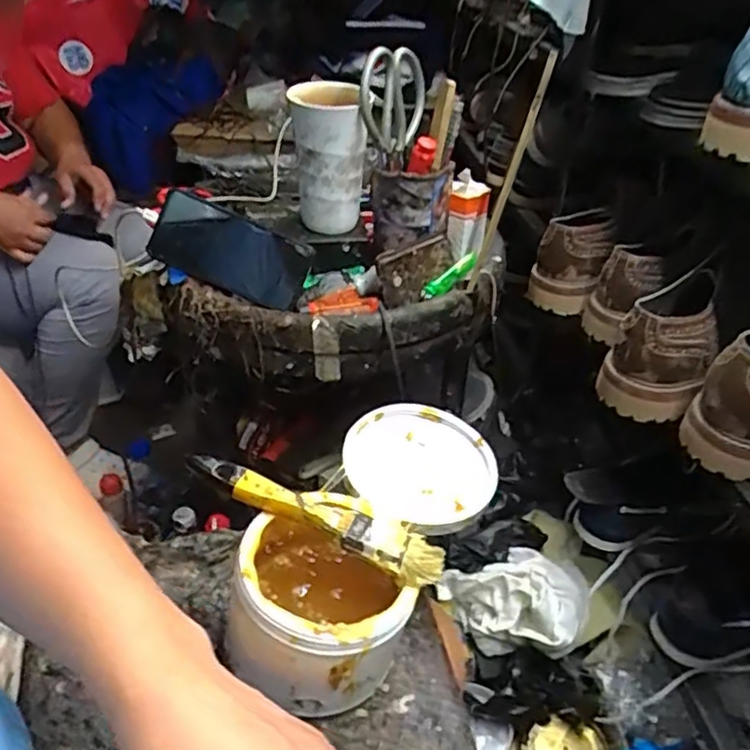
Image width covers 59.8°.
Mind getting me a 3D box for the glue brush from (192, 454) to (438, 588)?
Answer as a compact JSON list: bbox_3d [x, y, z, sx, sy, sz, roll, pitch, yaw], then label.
[{"bbox_3d":[-0.035,0.083,0.390,0.159,0.014,0.033,22,40,7],"label":"glue brush"}]

